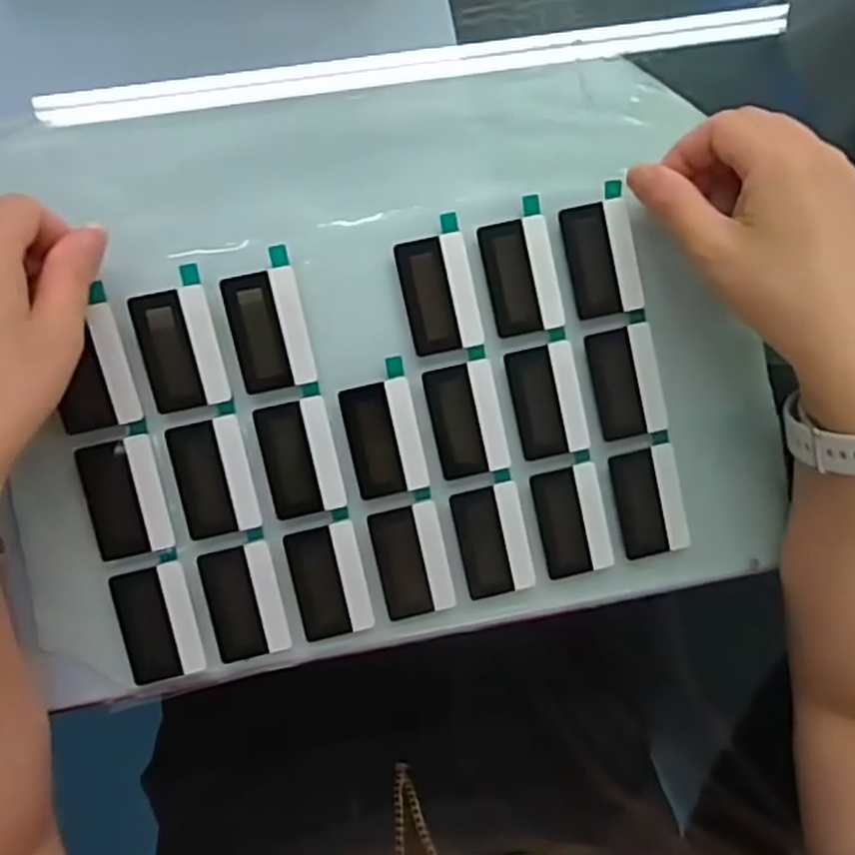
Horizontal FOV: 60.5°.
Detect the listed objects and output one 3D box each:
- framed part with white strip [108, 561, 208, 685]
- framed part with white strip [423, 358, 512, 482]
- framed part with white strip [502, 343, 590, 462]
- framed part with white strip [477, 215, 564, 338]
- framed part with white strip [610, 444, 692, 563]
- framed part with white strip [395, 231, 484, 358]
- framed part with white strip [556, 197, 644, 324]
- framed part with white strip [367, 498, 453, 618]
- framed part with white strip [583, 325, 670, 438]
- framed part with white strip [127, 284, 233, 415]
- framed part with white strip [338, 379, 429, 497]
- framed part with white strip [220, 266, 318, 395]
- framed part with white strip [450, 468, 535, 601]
[{"bbox_3d":[-0.127,0.093,0.346,0.034,0.007,0.053,-12,96,-6],"label":"framed part with white strip"},{"bbox_3d":[0.019,-0.003,0.354,0.033,0.004,0.054,-13,96,-5],"label":"framed part with white strip"},{"bbox_3d":[0.059,-0.012,0.359,0.034,0.004,0.054,-13,96,-5],"label":"framed part with white strip"},{"bbox_3d":[0.046,-0.072,0.352,0.034,0.004,0.054,-13,96,-5],"label":"framed part with white strip"},{"bbox_3d":[0.112,0.038,0.371,0.034,0.004,0.054,-12,96,-5],"label":"framed part with white strip"},{"bbox_3d":[0.006,-0.063,0.348,0.033,0.004,0.054,-13,96,-5],"label":"framed part with white strip"},{"bbox_3d":[0.085,-0.081,0.357,0.033,0.004,0.054,-13,96,-5],"label":"framed part with white strip"},{"bbox_3d":[-0.007,0.066,0.359,0.033,0.004,0.054,-12,96,-5],"label":"framed part with white strip"},{"bbox_3d":[0.099,-0.022,0.363,0.033,0.004,0.054,-13,96,-5],"label":"framed part with white strip"},{"bbox_3d":[-0.112,-0.035,0.333,0.034,0.004,0.054,-12,96,-5],"label":"framed part with white strip"},{"bbox_3d":[-0.021,0.006,0.351,0.033,0.004,0.054,-13,96,-5],"label":"framed part with white strip"},{"bbox_3d":[-0.073,-0.044,0.339,0.033,0.004,0.054,-13,96,-5],"label":"framed part with white strip"},{"bbox_3d":[0.032,0.054,0.363,0.034,0.004,0.059,-13,96,-5],"label":"framed part with white strip"}]

